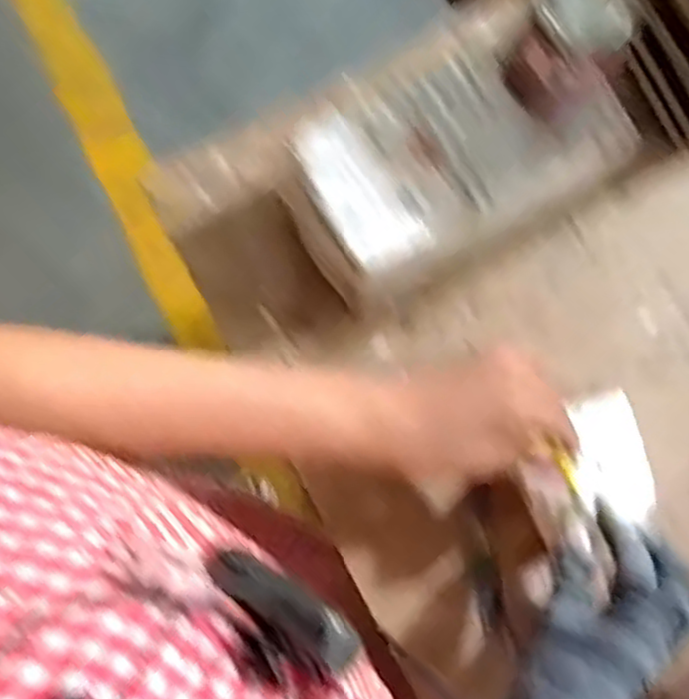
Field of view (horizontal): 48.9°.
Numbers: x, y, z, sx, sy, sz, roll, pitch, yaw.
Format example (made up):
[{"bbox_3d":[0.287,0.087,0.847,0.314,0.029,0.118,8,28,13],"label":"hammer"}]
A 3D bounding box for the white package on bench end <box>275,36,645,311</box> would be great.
[{"bbox_3d":[0.071,-0.128,0.547,0.229,0.108,0.126,-31,81,-7],"label":"white package on bench end"}]

